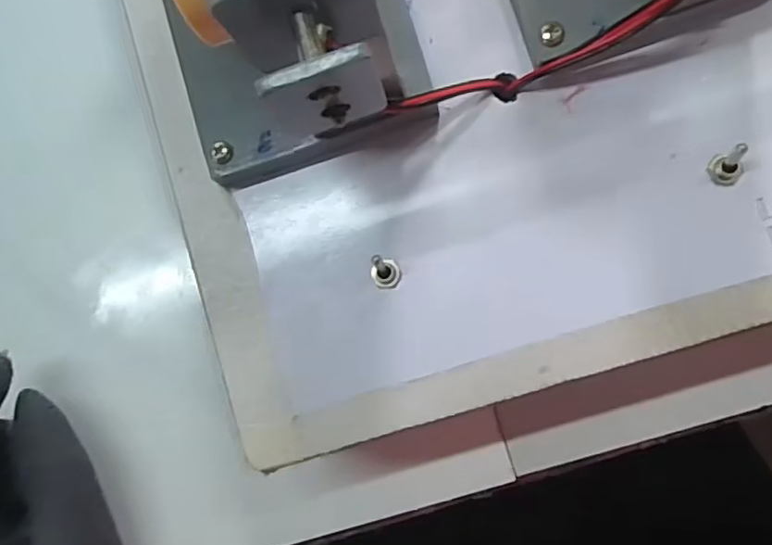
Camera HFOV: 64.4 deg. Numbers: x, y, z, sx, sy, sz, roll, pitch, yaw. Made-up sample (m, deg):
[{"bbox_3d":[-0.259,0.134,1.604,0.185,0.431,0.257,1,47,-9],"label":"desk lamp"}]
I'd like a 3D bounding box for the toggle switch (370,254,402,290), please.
[{"bbox_3d":[-0.001,0.000,0.172,0.009,0.012,0.008,29,90,9],"label":"toggle switch"}]

